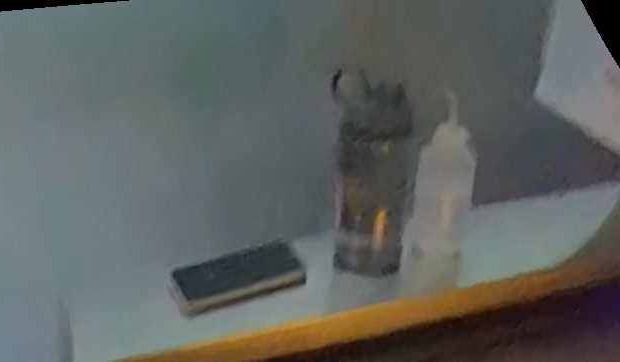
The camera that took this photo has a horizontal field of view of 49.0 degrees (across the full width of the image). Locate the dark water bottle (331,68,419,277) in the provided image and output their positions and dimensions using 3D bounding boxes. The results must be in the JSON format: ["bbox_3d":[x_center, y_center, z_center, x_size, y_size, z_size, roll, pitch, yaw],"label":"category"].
[{"bbox_3d":[0.081,0.001,0.846,0.104,0.250,0.079,2,29,3],"label":"dark water bottle"}]

